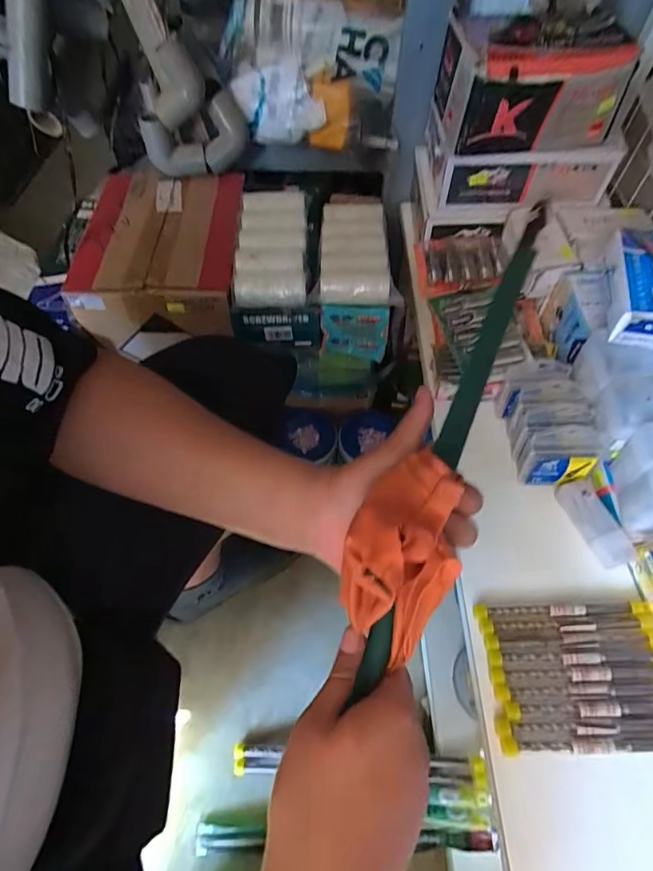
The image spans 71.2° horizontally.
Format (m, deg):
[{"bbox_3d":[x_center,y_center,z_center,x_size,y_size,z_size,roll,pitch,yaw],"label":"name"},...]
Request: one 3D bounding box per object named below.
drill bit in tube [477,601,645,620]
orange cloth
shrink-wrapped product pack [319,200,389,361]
[{"bbox_3d":[0.225,0.165,0.436,0.162,0.010,0.014,0,58,-2],"label":"drill bit in tube"},{"bbox_3d":[0.048,0.064,0.273,0.060,0.075,0.104,22,60,11],"label":"orange cloth"},{"bbox_3d":[0.037,-0.242,0.679,0.091,0.114,0.220,1,58,-2],"label":"shrink-wrapped product pack"}]

